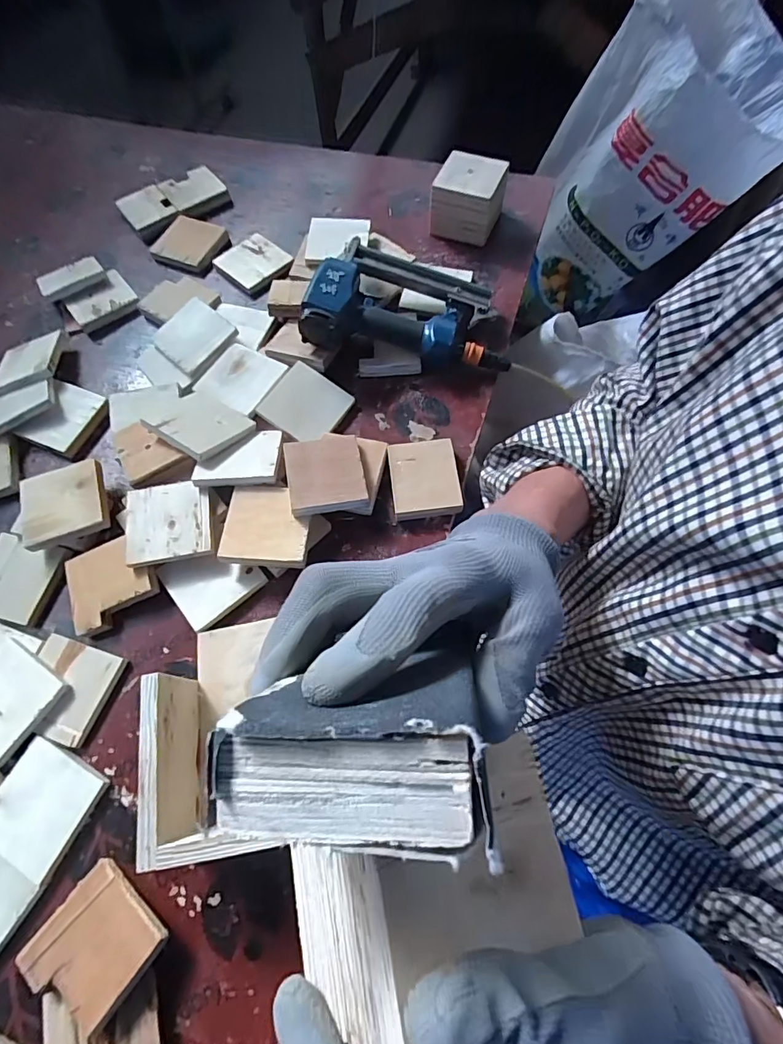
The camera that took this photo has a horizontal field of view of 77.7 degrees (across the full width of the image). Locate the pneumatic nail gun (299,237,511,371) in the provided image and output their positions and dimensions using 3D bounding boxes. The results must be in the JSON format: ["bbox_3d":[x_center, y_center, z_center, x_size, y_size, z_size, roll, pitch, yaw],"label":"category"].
[{"bbox_3d":[0.023,-0.298,0.647,0.257,0.092,0.167,3,63,3],"label":"pneumatic nail gun"}]

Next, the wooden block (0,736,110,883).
[{"bbox_3d":[-0.328,0.265,0.456,0.089,0.006,0.091,24,66,13],"label":"wooden block"}]

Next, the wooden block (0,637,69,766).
[{"bbox_3d":[-0.388,0.178,0.487,0.090,0.017,0.091,30,68,16],"label":"wooden block"}]

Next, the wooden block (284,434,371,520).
[{"bbox_3d":[-0.076,-0.055,0.554,0.084,0.014,0.095,-9,60,-9],"label":"wooden block"}]

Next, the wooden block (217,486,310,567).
[{"bbox_3d":[-0.135,0.003,0.532,0.089,0.013,0.091,4,59,-3],"label":"wooden block"}]

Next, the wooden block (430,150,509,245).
[{"bbox_3d":[0.117,-0.493,0.746,0.102,0.084,0.086,14,64,9],"label":"wooden block"}]

